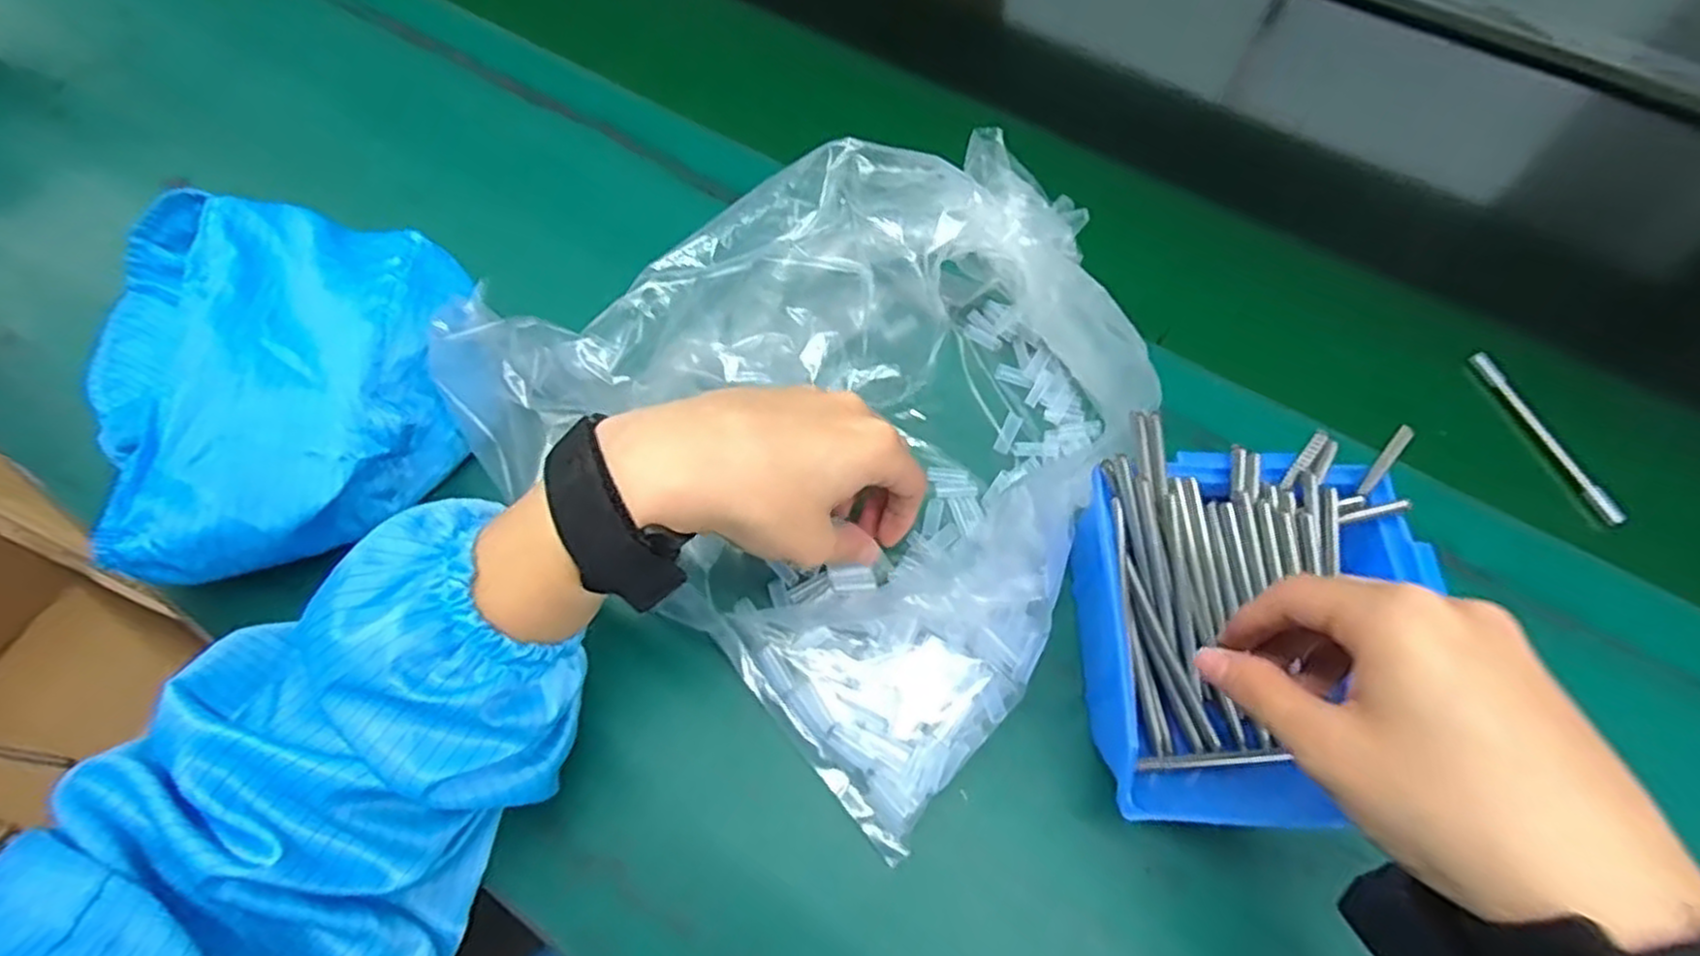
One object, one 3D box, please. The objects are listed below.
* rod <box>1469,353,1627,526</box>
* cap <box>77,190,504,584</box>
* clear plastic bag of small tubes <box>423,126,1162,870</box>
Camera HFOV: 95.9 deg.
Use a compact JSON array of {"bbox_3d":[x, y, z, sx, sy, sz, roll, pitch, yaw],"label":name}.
[{"bbox_3d":[0.364,-0.023,0.401,0.010,0.009,0.104,-18,64,-9],"label":"rod"},{"bbox_3d":[-0.286,-0.074,0.374,0.174,0.064,0.228,-36,68,-17],"label":"cap"},{"bbox_3d":[0.010,-0.041,0.351,0.271,0.114,0.281,42,75,18],"label":"clear plastic bag of small tubes"}]

